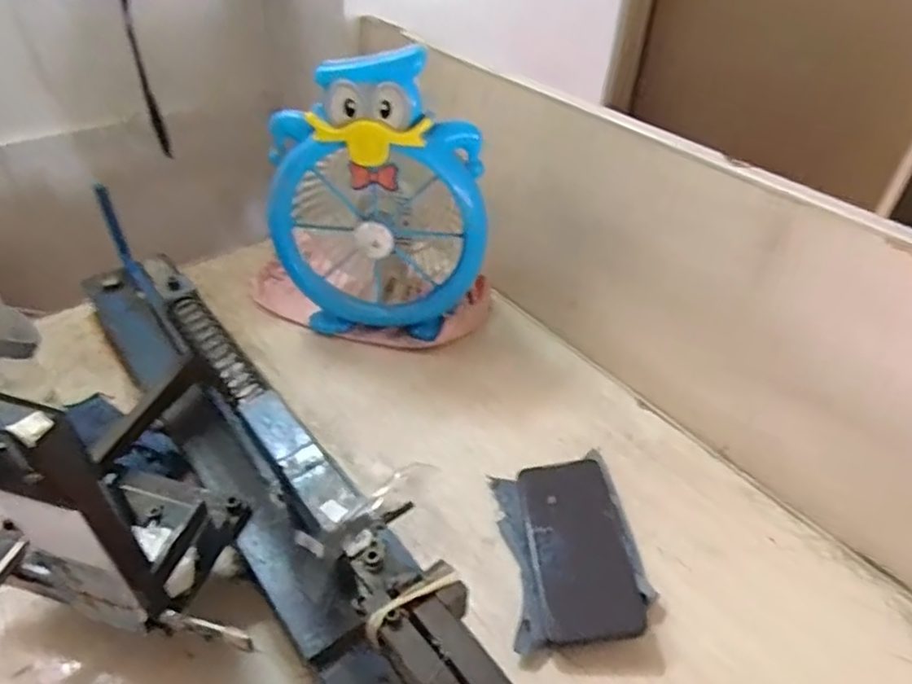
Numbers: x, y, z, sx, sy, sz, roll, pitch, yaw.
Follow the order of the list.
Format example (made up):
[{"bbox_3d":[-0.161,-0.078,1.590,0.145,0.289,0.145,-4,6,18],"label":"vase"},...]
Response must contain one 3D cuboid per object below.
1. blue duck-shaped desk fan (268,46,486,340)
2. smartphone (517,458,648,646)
[{"bbox_3d":[-0.077,-0.158,0.694,0.209,0.298,0.142,4,42,3],"label":"blue duck-shaped desk fan"},{"bbox_3d":[0.100,0.167,0.533,0.076,0.007,0.155,-11,44,3],"label":"smartphone"}]

